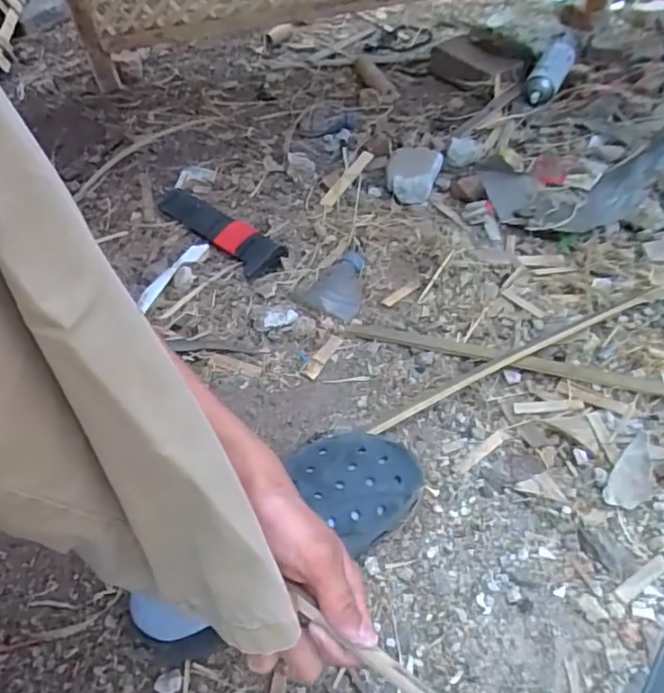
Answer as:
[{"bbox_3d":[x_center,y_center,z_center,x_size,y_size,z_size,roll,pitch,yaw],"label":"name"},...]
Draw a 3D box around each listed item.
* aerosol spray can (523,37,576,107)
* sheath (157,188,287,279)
[{"bbox_3d":[0.458,-0.579,1.195,0.068,0.060,0.213,20,51,23],"label":"aerosol spray can"},{"bbox_3d":[-0.184,-0.192,0.931,0.071,0.027,0.325,-33,52,-24],"label":"sheath"}]

